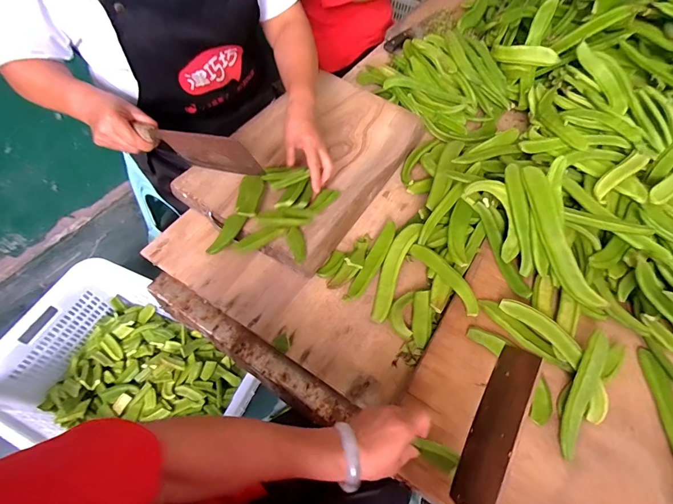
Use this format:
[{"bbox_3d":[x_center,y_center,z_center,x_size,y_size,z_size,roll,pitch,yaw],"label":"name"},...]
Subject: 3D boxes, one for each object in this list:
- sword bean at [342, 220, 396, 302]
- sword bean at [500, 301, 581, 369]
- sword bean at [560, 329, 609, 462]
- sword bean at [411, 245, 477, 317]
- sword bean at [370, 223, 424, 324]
[{"bbox_3d":[0.064,0.015,0.624,0.027,0.009,0.167,27,61,11],"label":"sword bean"},{"bbox_3d":[0.306,0.115,0.543,0.127,0.027,0.030,40,64,18],"label":"sword bean"},{"bbox_3d":[0.343,0.192,0.503,0.036,0.029,0.176,31,65,14],"label":"sword bean"},{"bbox_3d":[0.182,0.039,0.603,0.032,0.008,0.153,-46,57,13],"label":"sword bean"},{"bbox_3d":[0.097,0.028,0.616,0.038,0.019,0.189,23,60,9],"label":"sword bean"}]

